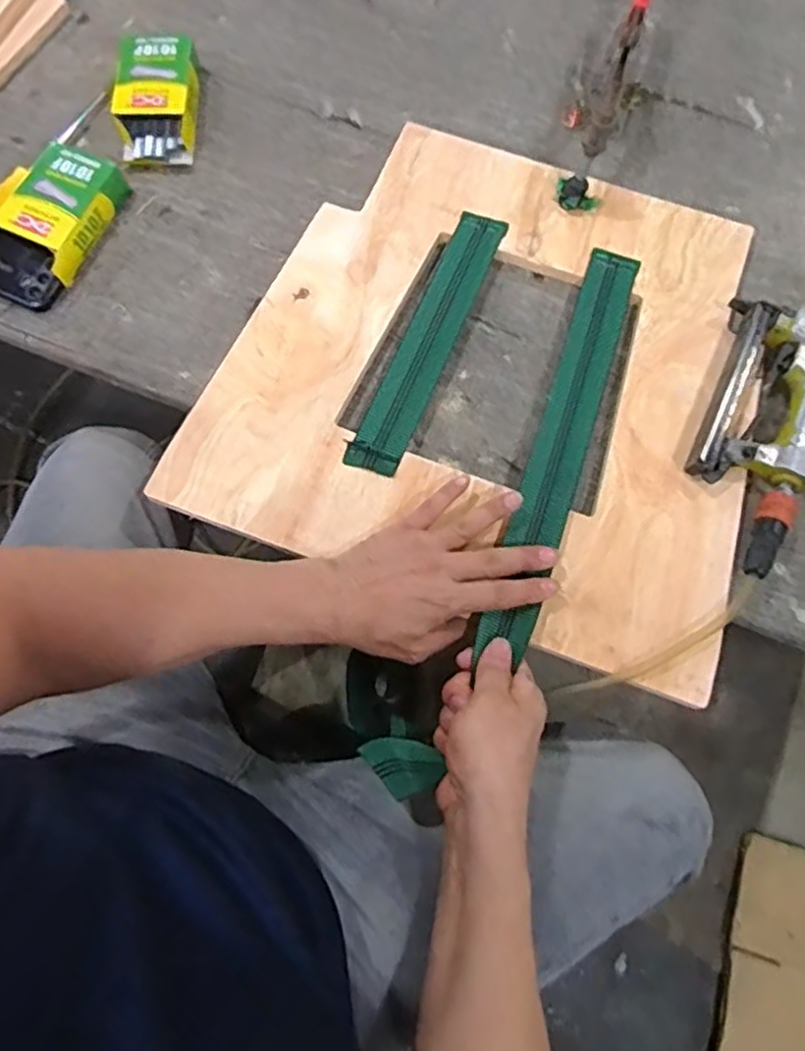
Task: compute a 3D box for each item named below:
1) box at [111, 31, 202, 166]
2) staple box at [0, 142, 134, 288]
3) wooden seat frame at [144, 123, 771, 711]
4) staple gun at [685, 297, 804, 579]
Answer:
[{"bbox_3d":[-0.258,-0.453,0.719,0.080,0.037,0.147,1,72,0],"label":"box"},{"bbox_3d":[-0.338,-0.316,0.673,0.088,0.036,0.129,25,73,7],"label":"staple box"},{"bbox_3d":[0.100,-0.142,0.620,0.480,0.013,0.464,23,73,6],"label":"wooden seat frame"},{"bbox_3d":[0.327,-0.075,0.597,0.131,0.045,0.247,21,73,6],"label":"staple gun"}]

